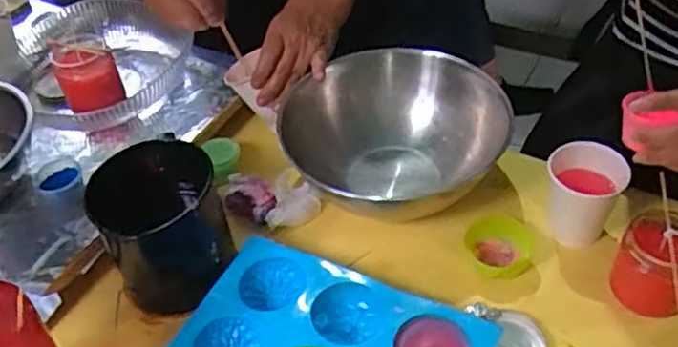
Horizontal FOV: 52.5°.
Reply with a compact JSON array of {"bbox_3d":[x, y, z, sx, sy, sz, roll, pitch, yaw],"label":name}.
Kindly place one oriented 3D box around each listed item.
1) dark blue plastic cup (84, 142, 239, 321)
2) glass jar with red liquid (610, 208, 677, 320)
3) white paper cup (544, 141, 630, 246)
[{"bbox_3d":[-0.171,0.044,0.667,0.118,0.124,0.124,-3,45,3],"label":"dark blue plastic cup"},{"bbox_3d":[0.287,0.082,0.615,0.068,0.080,0.064,-3,45,3],"label":"glass jar with red liquid"},{"bbox_3d":[0.243,0.019,0.686,0.069,0.085,0.064,-13,45,-6],"label":"white paper cup"}]

